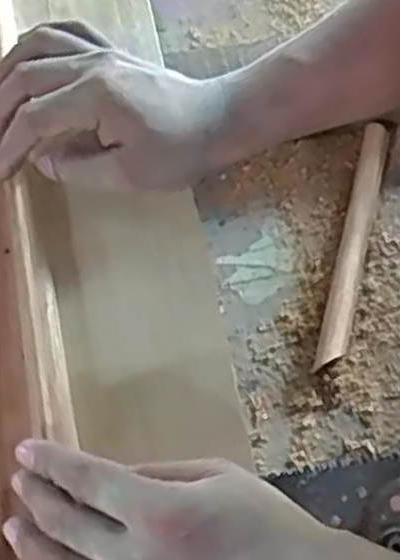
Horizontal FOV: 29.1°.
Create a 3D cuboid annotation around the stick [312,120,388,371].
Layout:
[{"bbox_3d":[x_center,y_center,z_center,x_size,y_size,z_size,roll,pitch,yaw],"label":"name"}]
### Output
[{"bbox_3d":[0.120,-0.029,0.594,0.020,0.019,0.207,15,63,5],"label":"stick"}]

